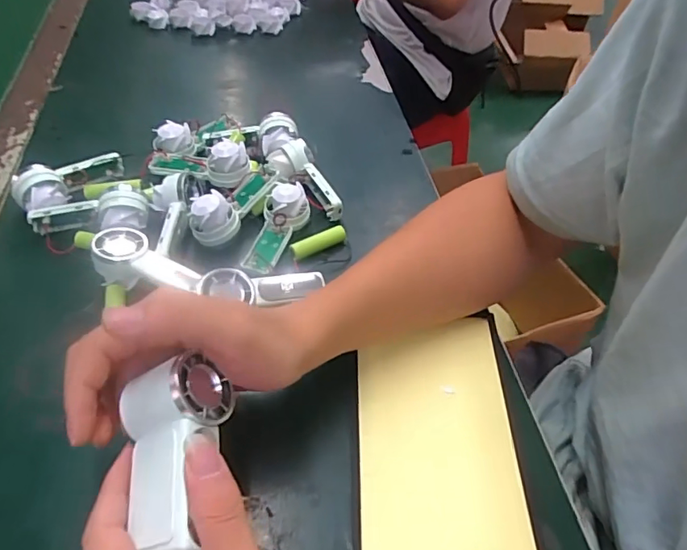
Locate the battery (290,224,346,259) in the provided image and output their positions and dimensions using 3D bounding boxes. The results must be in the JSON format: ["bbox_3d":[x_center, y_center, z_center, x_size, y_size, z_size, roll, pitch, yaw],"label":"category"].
[{"bbox_3d":[-0.022,-0.029,0.444,0.053,0.011,0.012,-25,54,-23],"label":"battery"}]

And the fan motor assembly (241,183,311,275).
[{"bbox_3d":[-0.057,-0.043,0.443,0.040,0.033,0.102,17,68,10],"label":"fan motor assembly"}]

